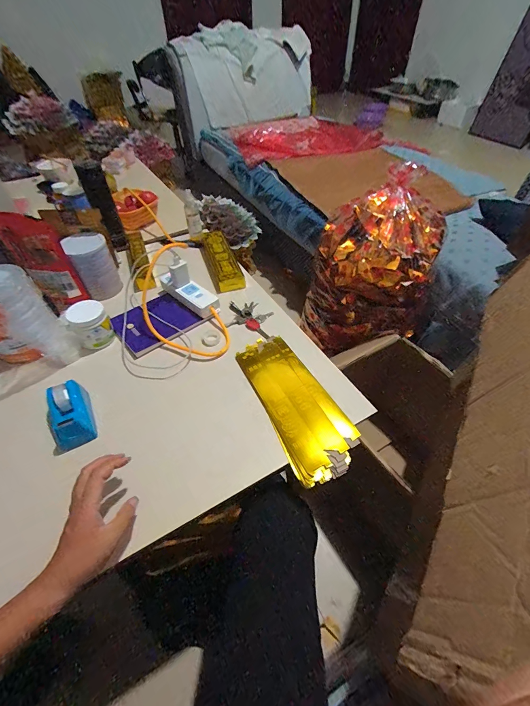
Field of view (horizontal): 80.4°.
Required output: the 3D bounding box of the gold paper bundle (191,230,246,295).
[{"bbox_3d":[-0.131,-0.265,0.877,0.083,0.032,0.270,-16,50,-12],"label":"gold paper bundle"}]

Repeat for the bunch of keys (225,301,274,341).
[{"bbox_3d":[-0.039,-0.079,0.734,0.109,0.015,0.115,5,49,6],"label":"bunch of keys"}]

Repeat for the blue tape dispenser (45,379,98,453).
[{"bbox_3d":[-0.327,0.104,0.533,0.069,0.055,0.100,-22,52,-16],"label":"blue tape dispenser"}]

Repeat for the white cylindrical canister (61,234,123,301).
[{"bbox_3d":[-0.410,-0.210,0.764,0.085,0.143,0.077,-23,52,-17],"label":"white cylindrical canister"}]

